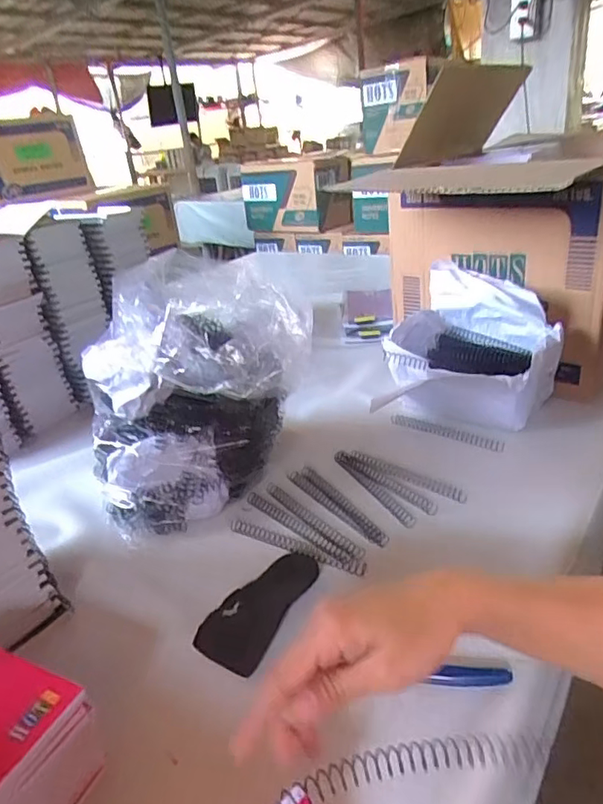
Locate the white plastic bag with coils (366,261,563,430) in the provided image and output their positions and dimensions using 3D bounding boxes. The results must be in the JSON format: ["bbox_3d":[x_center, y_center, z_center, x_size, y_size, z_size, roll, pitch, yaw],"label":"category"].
[{"bbox_3d":[0.211,-0.064,0.694,0.197,0.170,0.171,17,36,39],"label":"white plastic bag with coils"}]

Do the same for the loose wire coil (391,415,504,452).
[{"bbox_3d":[0.177,0.035,0.677,0.151,0.009,0.018,17,36,37],"label":"loose wire coil"}]

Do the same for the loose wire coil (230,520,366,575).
[{"bbox_3d":[-0.007,0.140,0.525,0.150,0.008,0.013,12,33,30],"label":"loose wire coil"}]

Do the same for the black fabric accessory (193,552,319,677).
[{"bbox_3d":[-0.033,0.171,0.458,0.056,0.012,0.121,11,32,30],"label":"black fabric accessory"}]

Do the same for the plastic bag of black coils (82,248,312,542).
[{"bbox_3d":[-0.100,-0.012,0.562,0.217,0.252,0.180,3,29,17],"label":"plastic bag of black coils"}]

